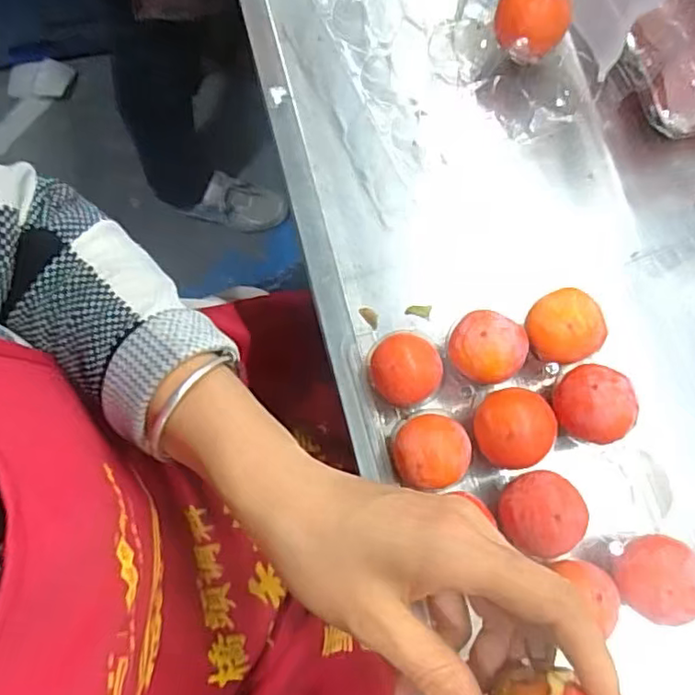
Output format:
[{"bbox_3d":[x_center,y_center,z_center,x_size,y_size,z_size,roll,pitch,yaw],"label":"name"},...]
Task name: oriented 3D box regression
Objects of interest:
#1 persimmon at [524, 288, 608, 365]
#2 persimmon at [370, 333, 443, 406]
[{"bbox_3d":[0.119,-0.009,0.337,0.037,0.034,0.038,0,77,1],"label":"persimmon"},{"bbox_3d":[0.032,0.012,0.336,0.037,0.027,0.037,0,77,1],"label":"persimmon"}]

